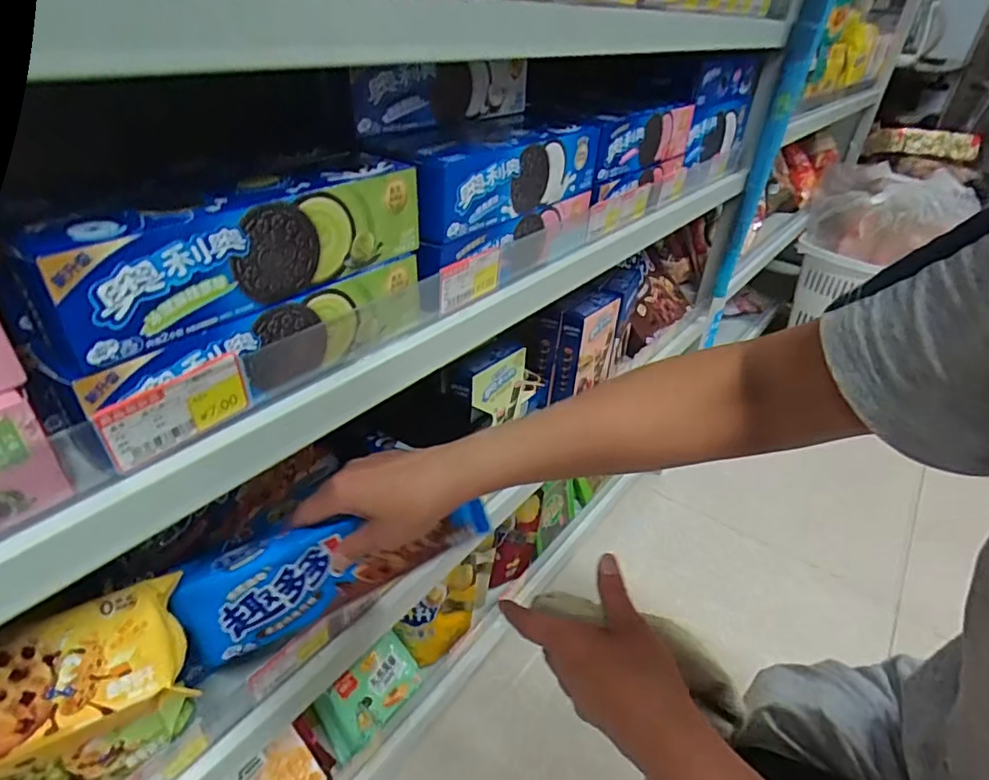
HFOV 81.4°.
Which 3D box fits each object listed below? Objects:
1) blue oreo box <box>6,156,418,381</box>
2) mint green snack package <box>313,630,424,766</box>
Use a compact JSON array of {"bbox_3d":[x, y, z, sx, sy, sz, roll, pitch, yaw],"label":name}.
[{"bbox_3d":[-0.131,-0.082,0.313,0.046,0.056,0.213,24,39,26],"label":"blue oreo box"},{"bbox_3d":[-0.147,0.351,0.679,0.129,0.081,0.036,-36,10,-39],"label":"mint green snack package"}]

